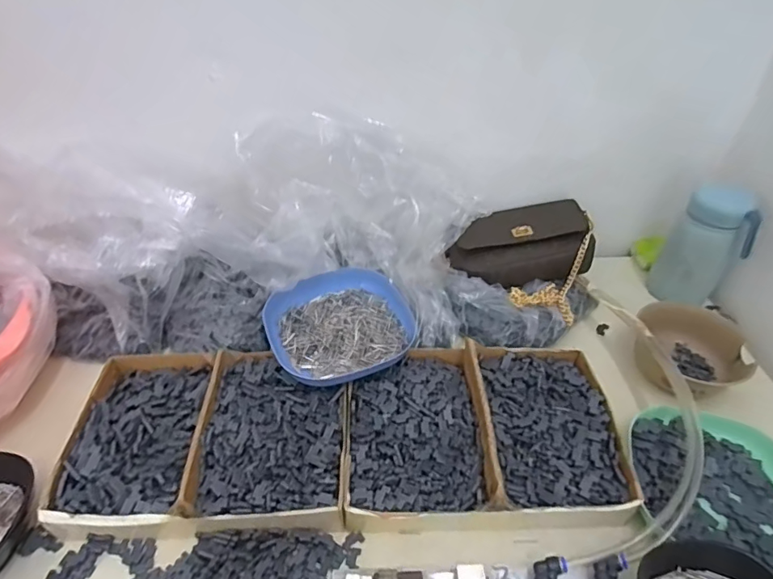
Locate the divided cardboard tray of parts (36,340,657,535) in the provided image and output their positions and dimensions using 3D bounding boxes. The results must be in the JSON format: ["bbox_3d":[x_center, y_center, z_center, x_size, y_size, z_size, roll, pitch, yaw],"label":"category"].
[{"bbox_3d":[-0.034,0.128,0.454,0.481,0.055,0.174,-1,42,-2],"label":"divided cardboard tray of parts"}]

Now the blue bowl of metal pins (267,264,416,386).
[{"bbox_3d":[-0.050,0.033,0.518,0.142,0.027,0.140,0,42,0],"label":"blue bowl of metal pins"}]

